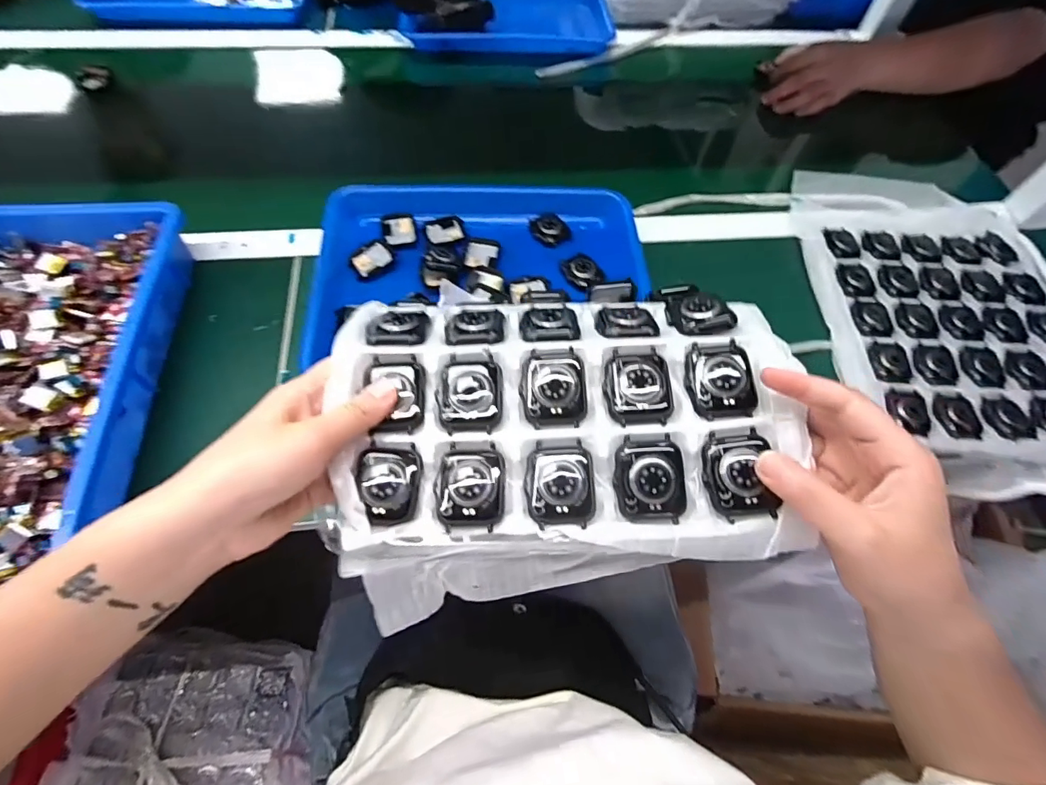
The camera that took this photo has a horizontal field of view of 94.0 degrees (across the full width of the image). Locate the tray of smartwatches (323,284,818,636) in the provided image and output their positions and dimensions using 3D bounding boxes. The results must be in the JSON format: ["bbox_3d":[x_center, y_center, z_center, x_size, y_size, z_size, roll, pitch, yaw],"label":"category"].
[{"bbox_3d":[0.024,0.018,0.293,0.253,0.068,0.186,-7,61,-7],"label":"tray of smartwatches"}]

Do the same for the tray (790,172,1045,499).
[{"bbox_3d":[0.438,-0.082,0.497,0.250,0.047,0.364,3,61,-2],"label":"tray"}]

